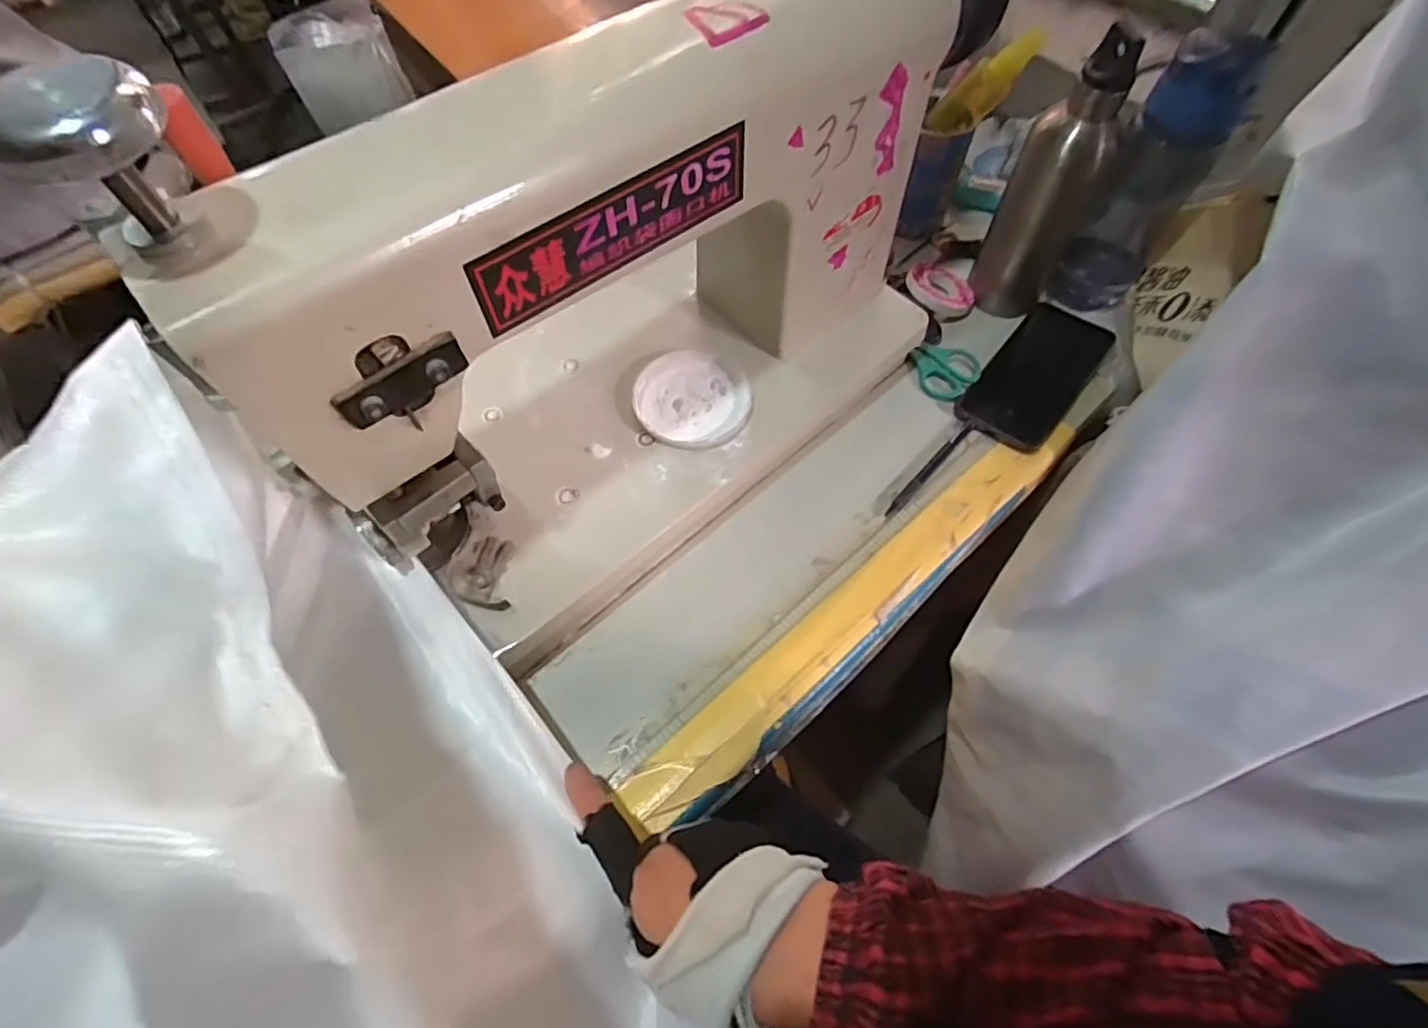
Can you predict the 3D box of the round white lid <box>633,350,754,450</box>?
[{"bbox_3d":[-0.018,-0.090,0.510,0.099,0.013,0.091,0,58,0],"label":"round white lid"}]

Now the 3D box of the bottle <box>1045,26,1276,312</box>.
[{"bbox_3d":[0.360,-0.273,0.536,0.069,0.228,0.082,31,63,17],"label":"bottle"}]

